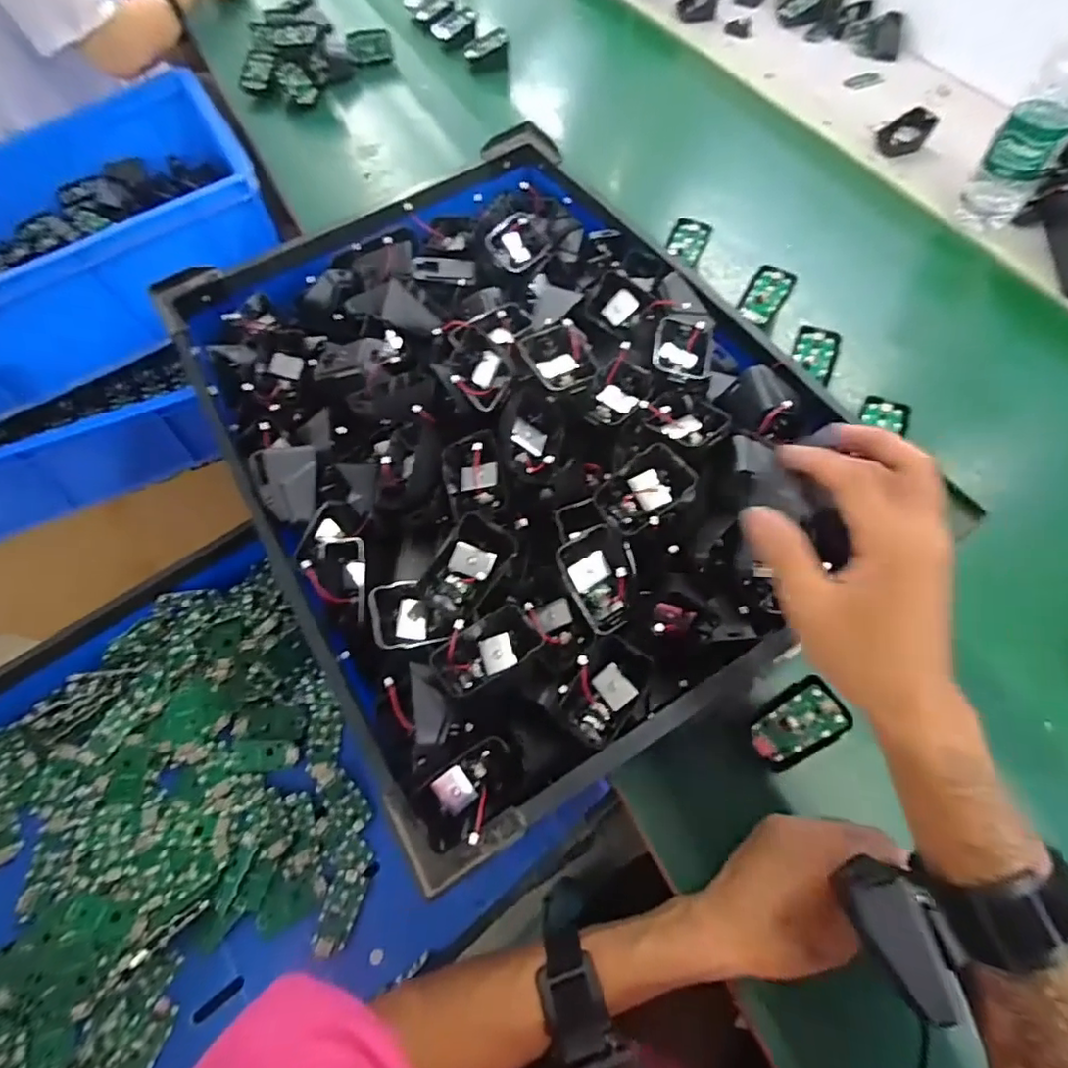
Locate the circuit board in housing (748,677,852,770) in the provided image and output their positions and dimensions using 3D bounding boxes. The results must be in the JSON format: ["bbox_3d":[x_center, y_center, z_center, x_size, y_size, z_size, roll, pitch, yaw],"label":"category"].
[{"bbox_3d":[0.186,0.135,0.417,0.069,0.009,0.040,-49,66,20],"label":"circuit board in housing"}]

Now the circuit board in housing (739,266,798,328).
[{"bbox_3d":[0.251,-0.258,0.639,0.041,0.011,0.065,27,85,18],"label":"circuit board in housing"}]

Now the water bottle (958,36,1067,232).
[{"bbox_3d":[0.545,-0.433,0.647,0.068,0.215,0.066,34,67,19],"label":"water bottle"}]

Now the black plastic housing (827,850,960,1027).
[{"bbox_3d":[0.175,0.194,0.281,0.028,0.018,0.067,-19,71,-8],"label":"black plastic housing"}]

